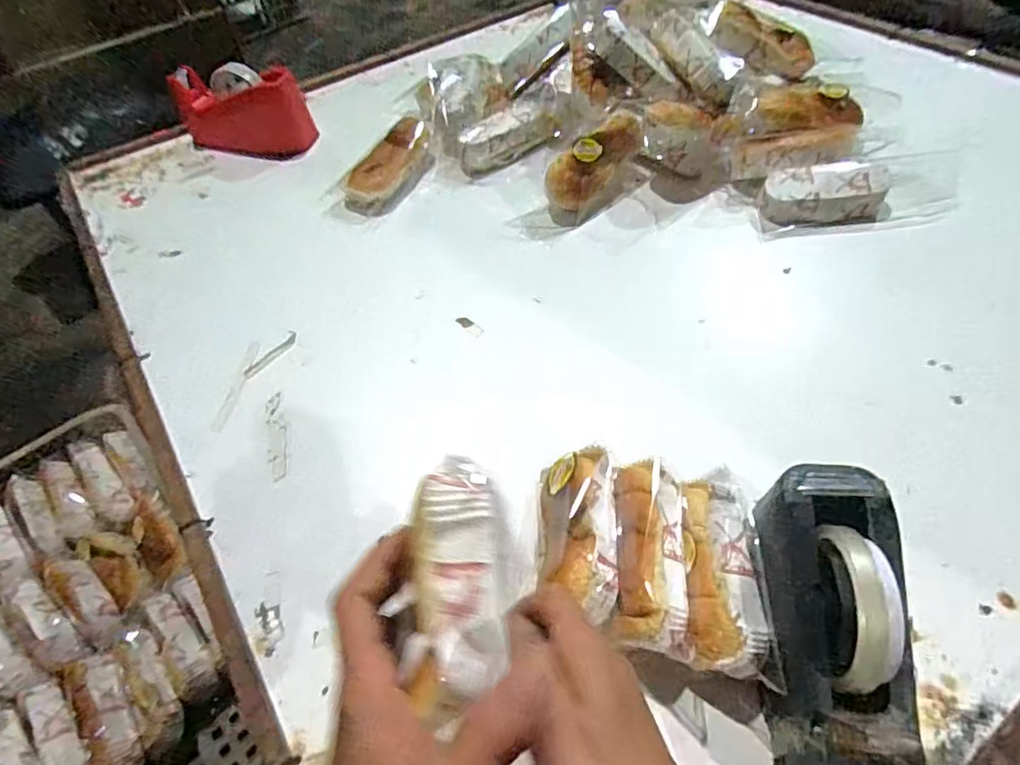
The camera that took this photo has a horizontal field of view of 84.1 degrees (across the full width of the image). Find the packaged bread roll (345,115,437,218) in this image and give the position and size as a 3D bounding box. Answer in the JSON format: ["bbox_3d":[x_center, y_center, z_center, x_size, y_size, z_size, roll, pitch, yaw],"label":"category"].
[{"bbox_3d":[-0.163,-0.296,0.773,0.079,0.039,0.176,16,56,17],"label":"packaged bread roll"}]

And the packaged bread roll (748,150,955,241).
[{"bbox_3d":[0.416,-0.225,0.663,0.249,0.045,0.091,-6,53,1],"label":"packaged bread roll"}]

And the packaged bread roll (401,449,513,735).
[{"bbox_3d":[-0.024,0.089,0.255,0.043,0.033,0.107,-2,67,4],"label":"packaged bread roll"}]

